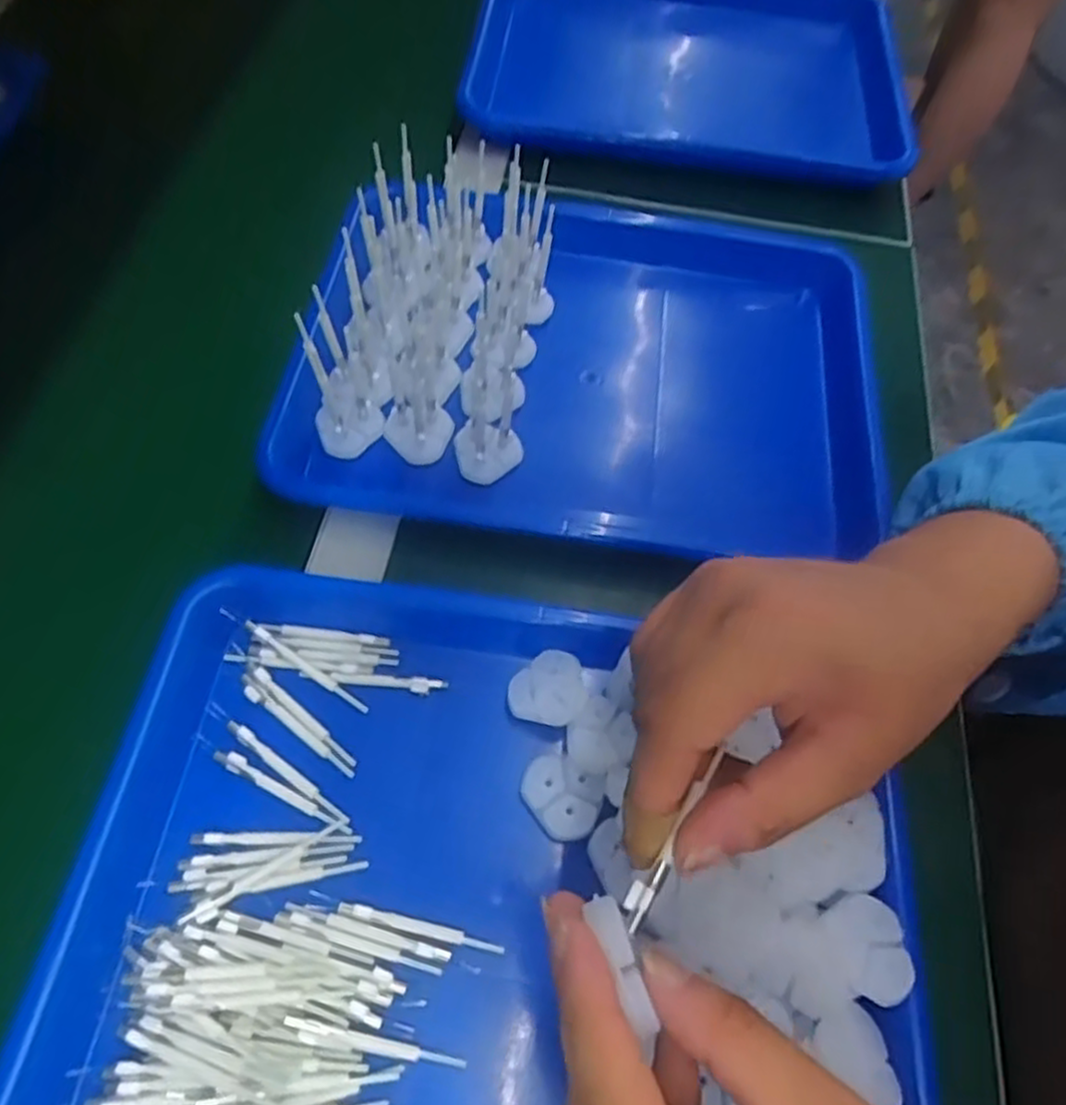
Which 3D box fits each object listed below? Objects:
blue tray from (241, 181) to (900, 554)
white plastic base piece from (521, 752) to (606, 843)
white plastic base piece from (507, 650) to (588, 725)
[{"bbox_3d":[0.050,-0.114,0.443,0.362,0.055,0.256,11,66,-10],"label":"blue tray"},{"bbox_3d":[0.012,0.108,0.328,0.036,0.011,0.031,32,65,12],"label":"white plastic base piece"},{"bbox_3d":[0.008,0.062,0.343,0.035,0.009,0.034,1,59,-1],"label":"white plastic base piece"}]

